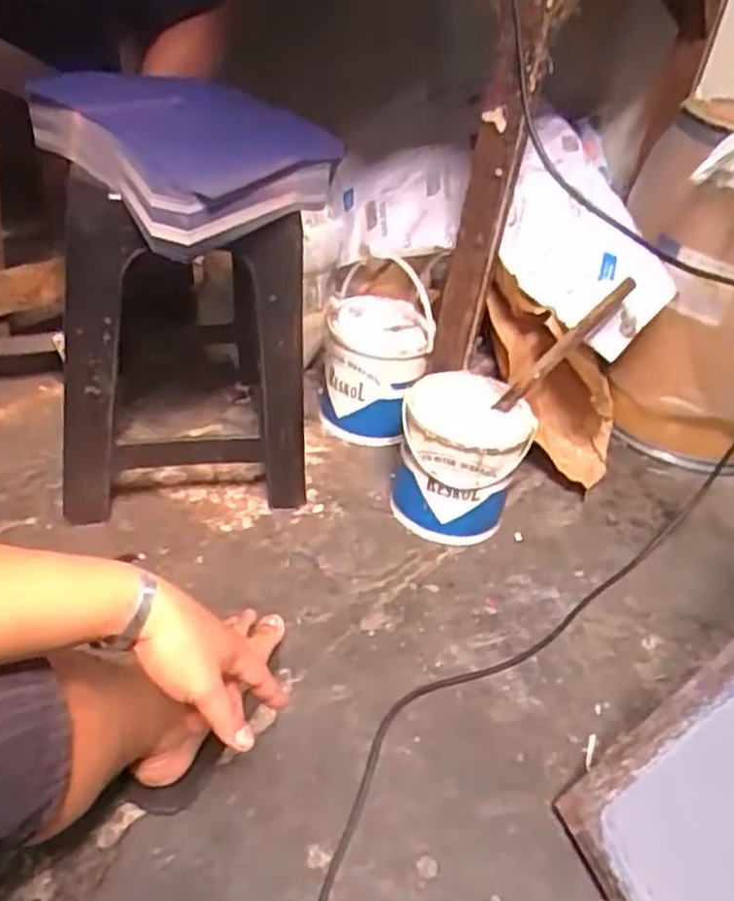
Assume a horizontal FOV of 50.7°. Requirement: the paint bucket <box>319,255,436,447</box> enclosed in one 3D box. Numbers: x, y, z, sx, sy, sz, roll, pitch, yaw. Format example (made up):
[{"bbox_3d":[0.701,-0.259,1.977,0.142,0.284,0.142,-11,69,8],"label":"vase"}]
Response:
[{"bbox_3d":[0.010,-0.147,1.204,0.150,0.229,0.187,7,36,-6],"label":"paint bucket"}]

